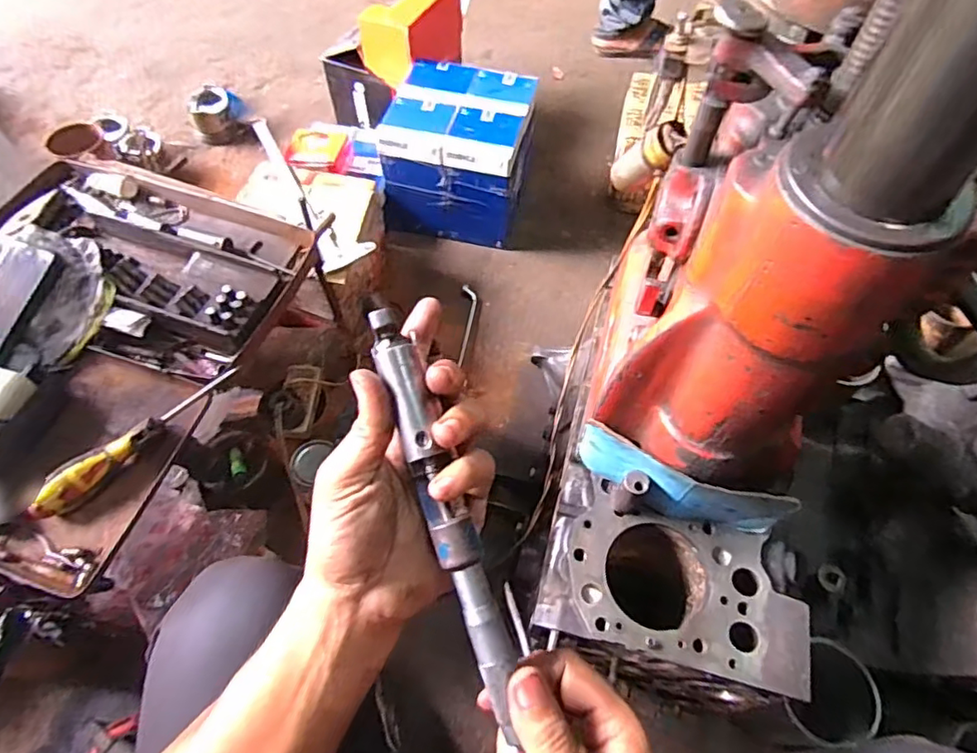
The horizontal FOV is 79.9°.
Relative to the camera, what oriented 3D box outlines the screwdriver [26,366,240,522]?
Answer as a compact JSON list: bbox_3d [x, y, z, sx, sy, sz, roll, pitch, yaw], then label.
[{"bbox_3d":[-0.318,0.055,0.530,0.026,0.030,0.197,40,67,21],"label":"screwdriver"}]

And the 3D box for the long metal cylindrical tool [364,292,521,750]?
[{"bbox_3d":[-0.022,0.058,0.282,0.019,0.023,0.212,-19,81,-11],"label":"long metal cylindrical tool"}]

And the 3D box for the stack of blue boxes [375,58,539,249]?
[{"bbox_3d":[-0.052,-0.417,1.120,0.239,0.229,0.239,11,59,7],"label":"stack of blue boxes"}]

